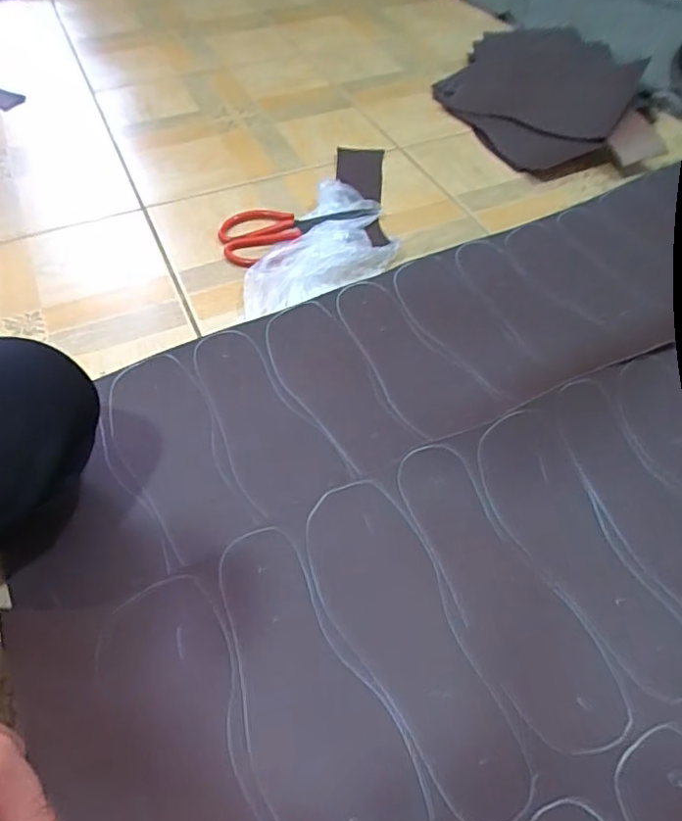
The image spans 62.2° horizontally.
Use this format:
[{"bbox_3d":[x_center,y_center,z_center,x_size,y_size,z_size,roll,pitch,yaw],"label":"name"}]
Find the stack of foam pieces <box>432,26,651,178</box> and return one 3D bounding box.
[{"bbox_3d":[0.306,-0.514,0.892,0.254,0.030,0.336,-33,60,-2],"label":"stack of foam pieces"}]

